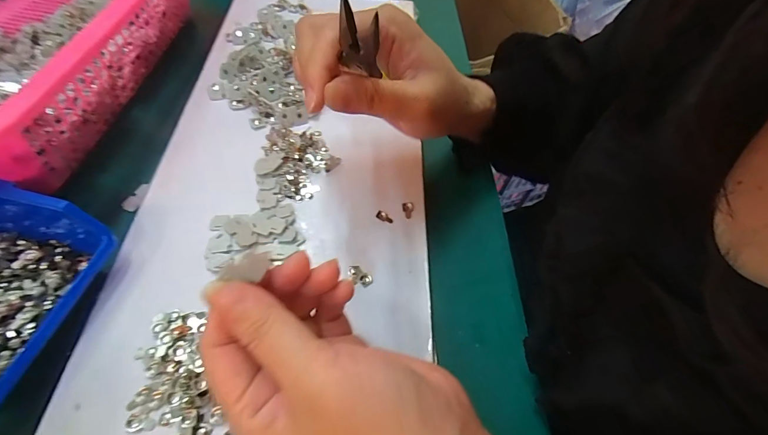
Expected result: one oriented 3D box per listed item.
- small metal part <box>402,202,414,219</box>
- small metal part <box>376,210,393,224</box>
[{"bbox_3d":[0.019,-0.007,0.272,0.008,0.004,0.013,-8,59,-9],"label":"small metal part"},{"bbox_3d":[0.000,-0.001,0.268,0.014,0.004,0.007,33,61,16],"label":"small metal part"}]

